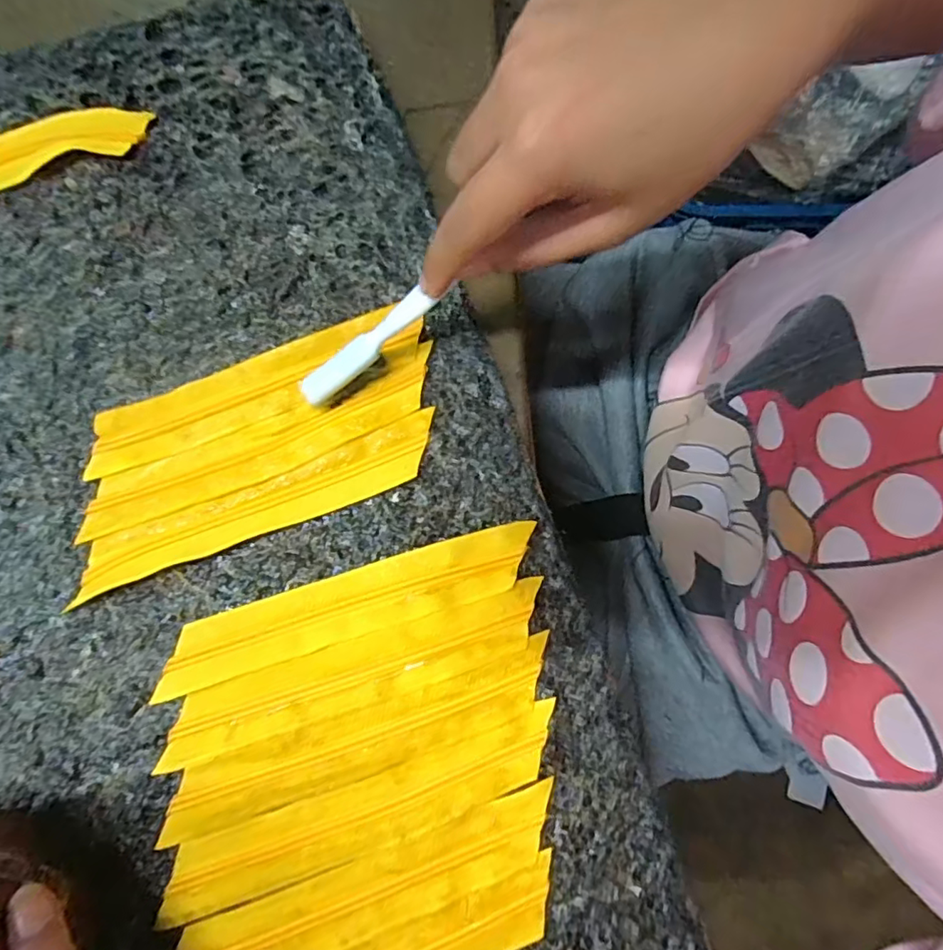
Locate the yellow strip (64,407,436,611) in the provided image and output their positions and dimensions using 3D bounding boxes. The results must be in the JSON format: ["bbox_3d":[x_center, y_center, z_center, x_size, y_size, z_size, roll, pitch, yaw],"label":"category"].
[{"bbox_3d":[-0.095,0.014,0.259,0.170,0.009,0.027,-23,81,-5],"label":"yellow strip"}]

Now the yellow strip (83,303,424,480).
[{"bbox_3d":[-0.103,-0.041,0.270,0.163,0.008,0.030,-22,81,-5],"label":"yellow strip"}]

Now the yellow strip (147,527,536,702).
[{"bbox_3d":[-0.054,0.059,0.254,0.169,0.006,0.029,-17,80,-4],"label":"yellow strip"}]

